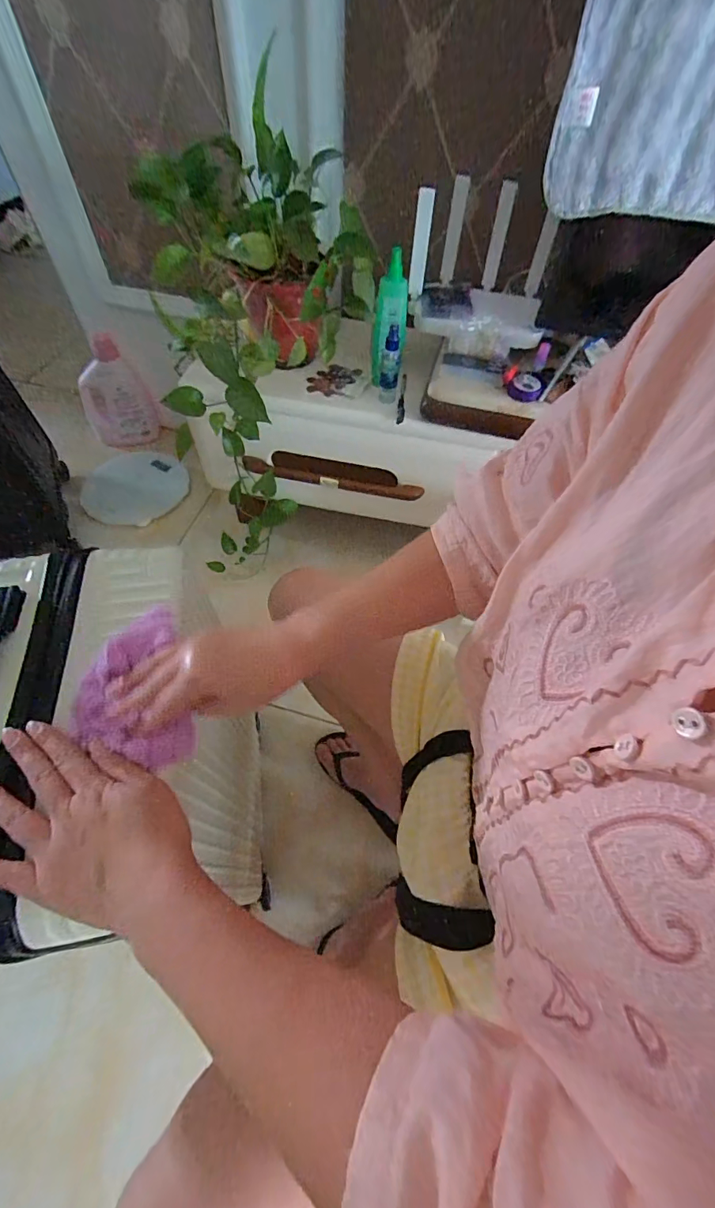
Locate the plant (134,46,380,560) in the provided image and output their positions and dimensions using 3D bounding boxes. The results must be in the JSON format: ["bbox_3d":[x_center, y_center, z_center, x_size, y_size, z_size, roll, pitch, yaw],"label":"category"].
[{"bbox_3d":[-0.154,-0.361,0.816,0.342,0.641,0.277,0,57,-3],"label":"plant"}]

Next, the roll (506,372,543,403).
[{"bbox_3d":[0.263,-0.340,0.697,0.051,0.023,0.050,1,57,-2],"label":"roll"}]

